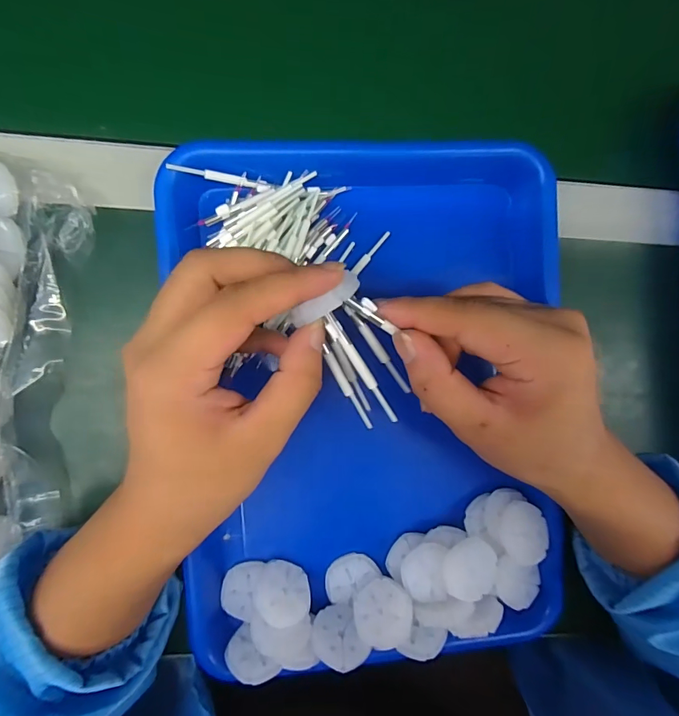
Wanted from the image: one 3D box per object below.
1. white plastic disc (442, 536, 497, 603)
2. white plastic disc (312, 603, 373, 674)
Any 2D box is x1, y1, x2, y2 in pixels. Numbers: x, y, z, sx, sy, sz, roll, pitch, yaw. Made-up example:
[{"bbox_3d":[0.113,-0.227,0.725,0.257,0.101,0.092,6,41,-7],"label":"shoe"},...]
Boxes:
[{"bbox_3d":[0.085,0.138,0.270,0.036,0.007,0.038,0,93,-7],"label":"white plastic disc"},{"bbox_3d":[-0.001,0.178,0.265,0.032,0.039,0.005,-5,122,-22],"label":"white plastic disc"}]

